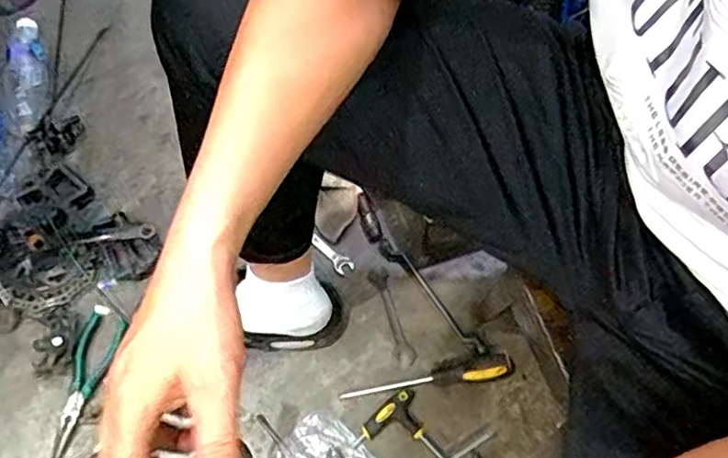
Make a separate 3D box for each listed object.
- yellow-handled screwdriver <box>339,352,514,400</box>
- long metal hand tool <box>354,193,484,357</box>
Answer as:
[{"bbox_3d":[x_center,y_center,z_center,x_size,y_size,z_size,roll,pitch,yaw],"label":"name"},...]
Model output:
[{"bbox_3d":[0.086,0.201,0.800,0.226,0.027,0.033,-13,67,-5],"label":"yellow-handled screwdriver"},{"bbox_3d":[0.070,0.065,0.869,0.031,0.020,0.282,-34,70,-14],"label":"long metal hand tool"}]

